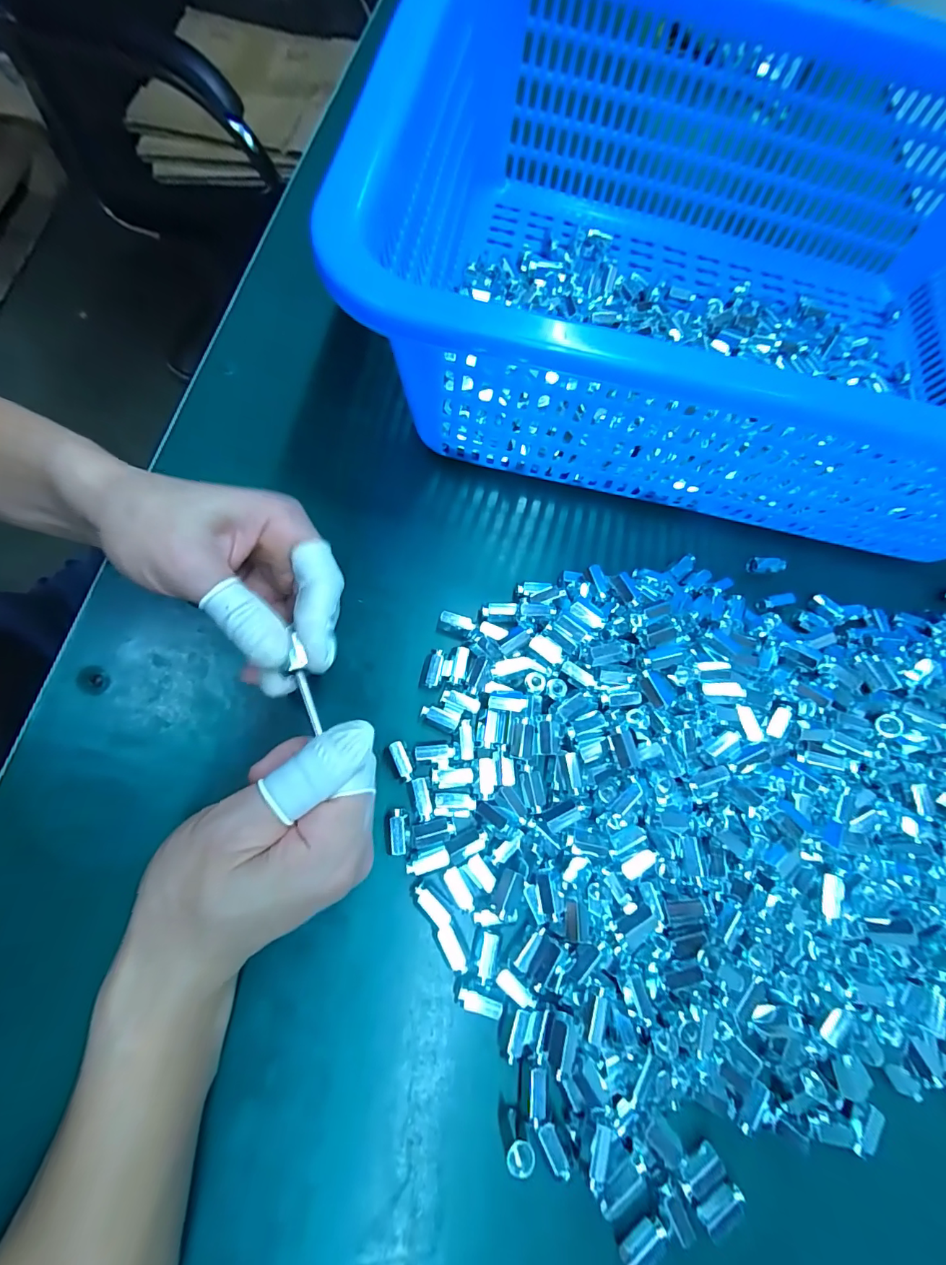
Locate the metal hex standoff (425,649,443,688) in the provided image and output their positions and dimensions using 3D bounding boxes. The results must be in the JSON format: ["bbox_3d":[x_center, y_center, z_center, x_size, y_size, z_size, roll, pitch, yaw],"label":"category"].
[{"bbox_3d":[-0.021,0.021,0.260,0.007,0.009,0.021,14,71,-2],"label":"metal hex standoff"}]

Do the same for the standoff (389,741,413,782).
[{"bbox_3d":[-0.037,0.068,0.241,0.008,0.005,0.021,-22,76,-13],"label":"standoff"}]

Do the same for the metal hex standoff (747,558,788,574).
[{"bbox_3d":[0.196,-0.045,0.307,0.025,0.008,0.008,1,72,-6],"label":"metal hex standoff"}]

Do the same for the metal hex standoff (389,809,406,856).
[{"bbox_3d":[-0.038,0.100,0.230,0.007,0.005,0.021,-4,73,-8],"label":"metal hex standoff"}]

